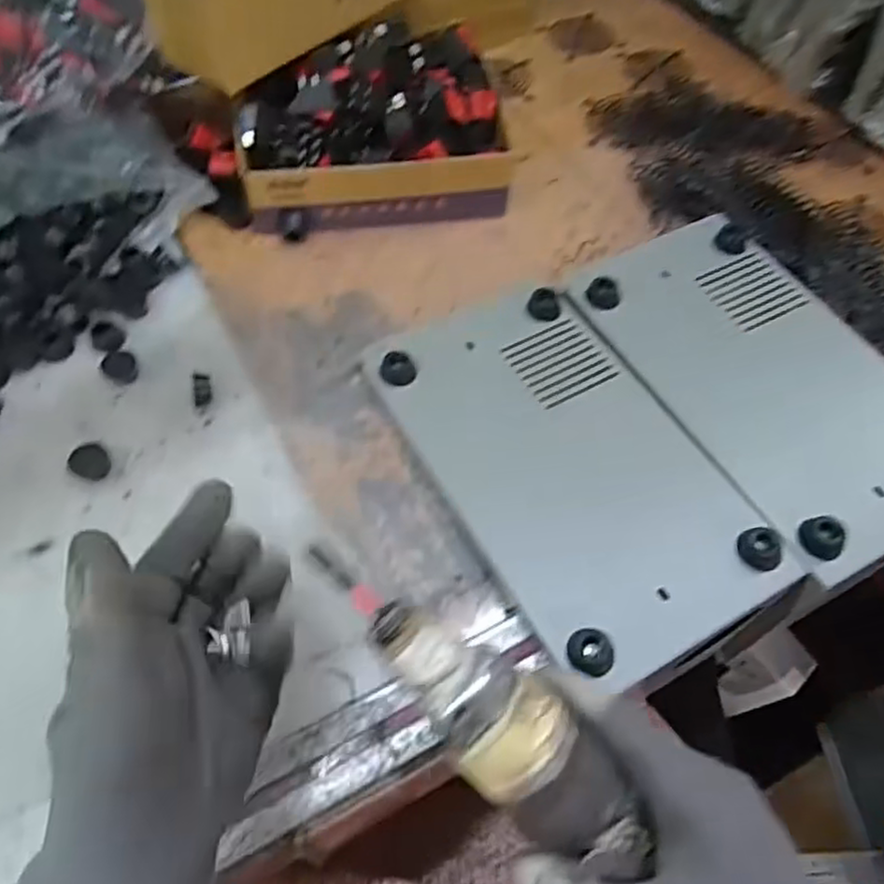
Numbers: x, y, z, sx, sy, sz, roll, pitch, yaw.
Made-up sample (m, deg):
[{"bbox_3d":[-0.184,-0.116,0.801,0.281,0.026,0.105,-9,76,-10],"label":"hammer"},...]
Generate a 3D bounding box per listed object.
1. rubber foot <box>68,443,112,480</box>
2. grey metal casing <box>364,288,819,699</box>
[{"bbox_3d":[-0.225,0.013,0.451,0.025,0.011,0.023,0,58,0],"label":"rubber foot"},{"bbox_3d":[0.082,0.014,0.437,0.153,0.021,0.263,-25,62,-15],"label":"grey metal casing"}]

